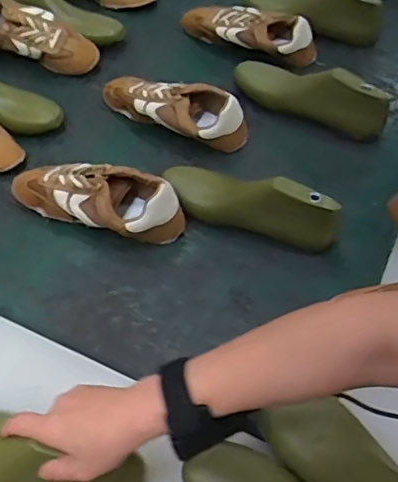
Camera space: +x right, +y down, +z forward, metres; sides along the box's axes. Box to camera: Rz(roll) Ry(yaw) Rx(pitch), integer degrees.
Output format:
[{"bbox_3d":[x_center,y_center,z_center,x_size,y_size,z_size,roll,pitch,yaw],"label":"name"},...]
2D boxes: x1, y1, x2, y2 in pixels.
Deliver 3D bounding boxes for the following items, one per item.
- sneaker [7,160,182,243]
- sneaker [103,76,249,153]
[{"bbox_3d":[-0.140,-0.059,0.763,0.245,0.069,0.093,9,56,8],"label":"sneaker"},{"bbox_3d":[-0.041,-0.204,0.876,0.245,0.066,0.086,19,58,14],"label":"sneaker"}]

